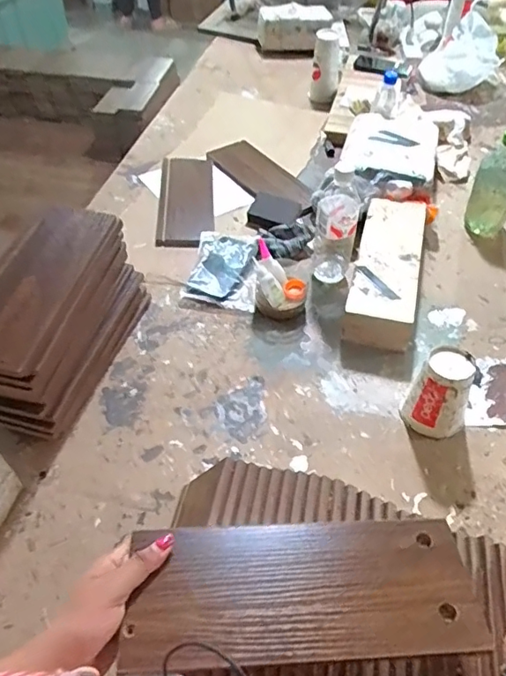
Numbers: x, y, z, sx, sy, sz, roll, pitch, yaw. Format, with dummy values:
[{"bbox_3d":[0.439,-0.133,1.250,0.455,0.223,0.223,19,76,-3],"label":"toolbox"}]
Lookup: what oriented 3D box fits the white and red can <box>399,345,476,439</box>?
[{"bbox_3d":[0.266,0.079,0.734,0.080,0.127,0.073,0,50,0],"label":"white and red can"}]

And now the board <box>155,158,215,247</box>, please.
[{"bbox_3d":[-0.145,-0.304,1.125,0.119,0.016,0.316,-2,50,-2],"label":"board"}]

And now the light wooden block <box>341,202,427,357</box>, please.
[{"bbox_3d":[0.246,-0.128,0.960,0.113,0.078,0.368,13,51,10],"label":"light wooden block"}]

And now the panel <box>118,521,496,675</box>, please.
[{"bbox_3d":[0.043,0.214,0.447,0.291,0.017,0.110,-1,49,-6],"label":"panel"}]

